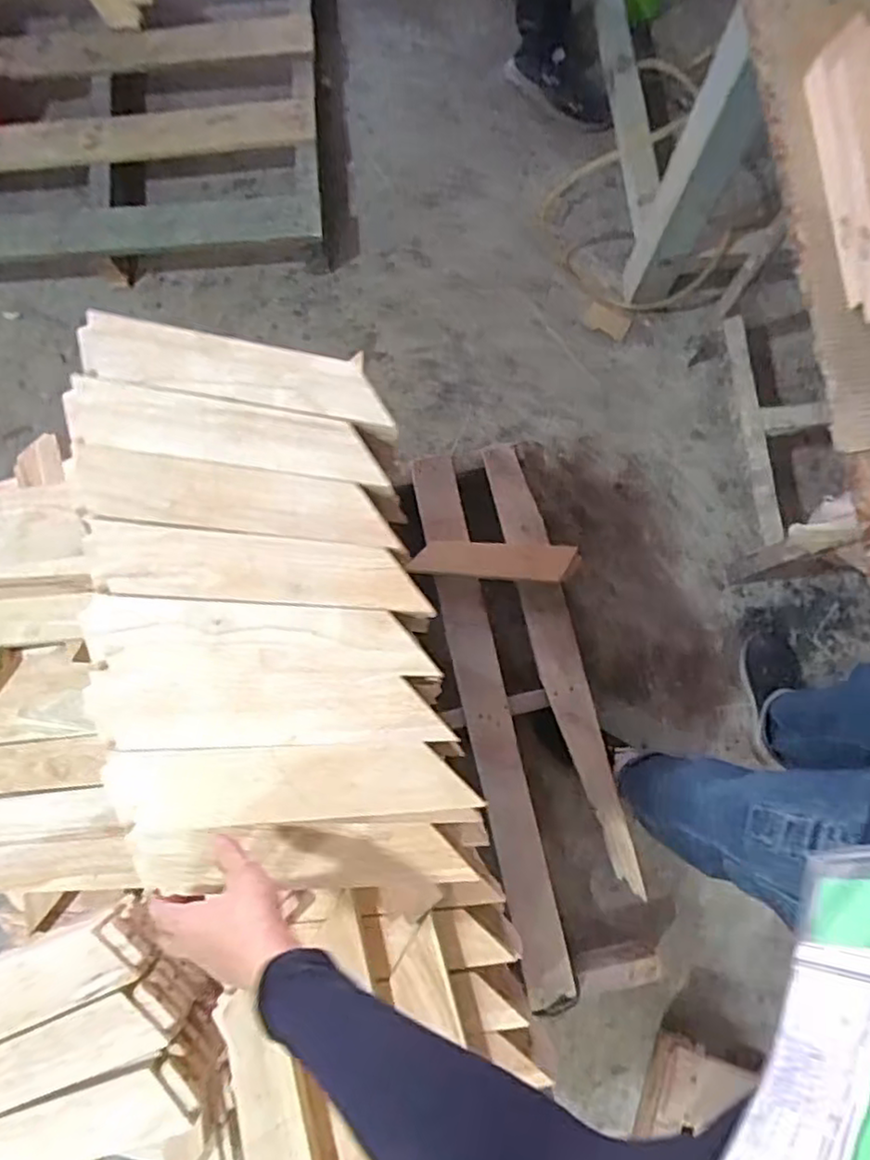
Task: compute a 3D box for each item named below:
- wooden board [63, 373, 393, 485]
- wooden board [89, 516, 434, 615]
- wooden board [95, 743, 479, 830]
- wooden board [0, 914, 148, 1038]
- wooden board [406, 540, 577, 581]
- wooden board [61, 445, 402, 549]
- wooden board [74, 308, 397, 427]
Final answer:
[{"bbox_3d":[-0.190,-0.131,0.606,0.289,0.011,0.061,10,79,2],"label":"wooden board"},{"bbox_3d":[-0.152,-0.010,0.580,0.287,0.011,0.060,5,79,1],"label":"wooden board"},{"bbox_3d":[-0.118,0.163,0.548,0.285,0.010,0.060,-2,79,0],"label":"wooden board"},{"bbox_3d":[-0.444,0.421,0.675,0.291,0.016,0.068,-20,62,-8],"label":"wooden board"},{"bbox_3d":[0.100,-0.036,1.200,0.279,0.028,0.060,3,79,1],"label":"wooden board"},{"bbox_3d":[-0.178,-0.070,0.593,0.286,0.010,0.060,8,79,2],"label":"wooden board"},{"bbox_3d":[-0.182,-0.191,0.613,0.283,0.011,0.058,11,79,2],"label":"wooden board"}]

